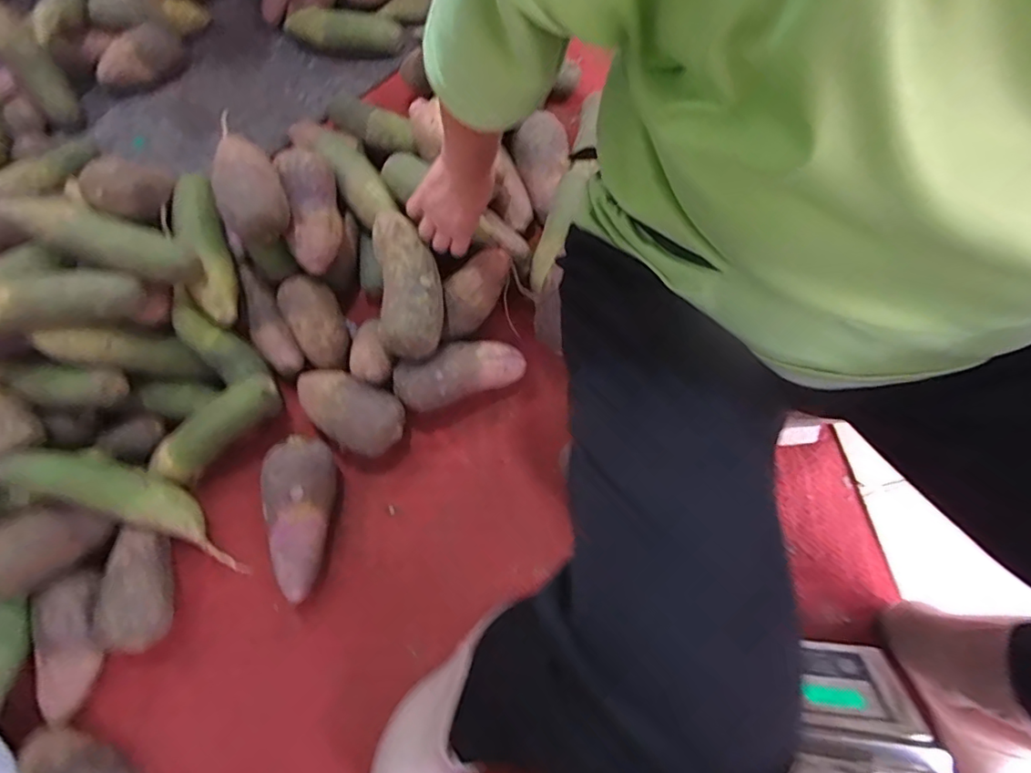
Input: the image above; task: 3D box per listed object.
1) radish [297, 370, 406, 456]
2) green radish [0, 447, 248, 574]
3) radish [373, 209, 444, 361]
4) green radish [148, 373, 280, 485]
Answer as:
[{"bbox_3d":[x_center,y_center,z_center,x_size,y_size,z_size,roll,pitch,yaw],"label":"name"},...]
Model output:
[{"bbox_3d":[-0.211,0.023,0.652,0.146,0.068,0.078,25,73,9],"label":"radish"},{"bbox_3d":[-0.435,0.133,0.620,0.260,0.071,0.063,30,72,-15],"label":"green radish"},{"bbox_3d":[-0.130,-0.126,0.656,0.078,0.060,0.186,-10,71,-2],"label":"radish"},{"bbox_3d":[-0.365,0.050,0.652,0.172,0.058,0.050,-37,74,-11],"label":"green radish"}]

